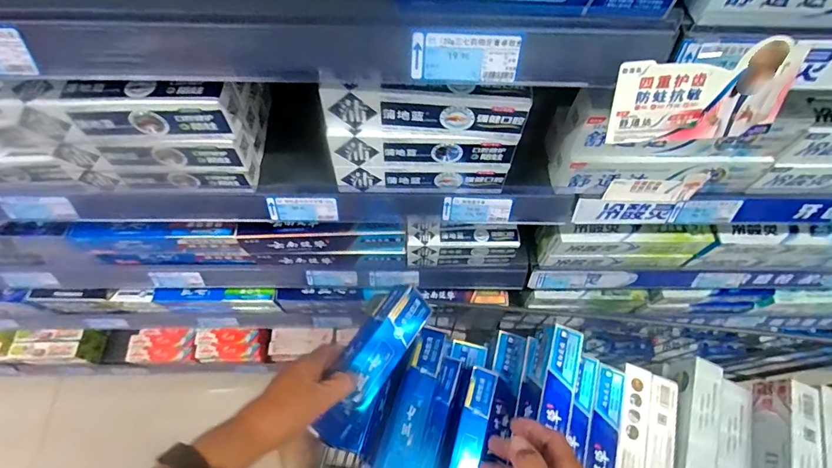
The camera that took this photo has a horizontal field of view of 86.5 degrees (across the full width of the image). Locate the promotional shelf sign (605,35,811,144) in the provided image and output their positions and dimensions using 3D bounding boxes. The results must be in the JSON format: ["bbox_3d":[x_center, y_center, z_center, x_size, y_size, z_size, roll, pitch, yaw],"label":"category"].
[{"bbox_3d":[0.215,-0.104,0.332,0.127,0.072,0.007,-2,41,6],"label":"promotional shelf sign"}]

